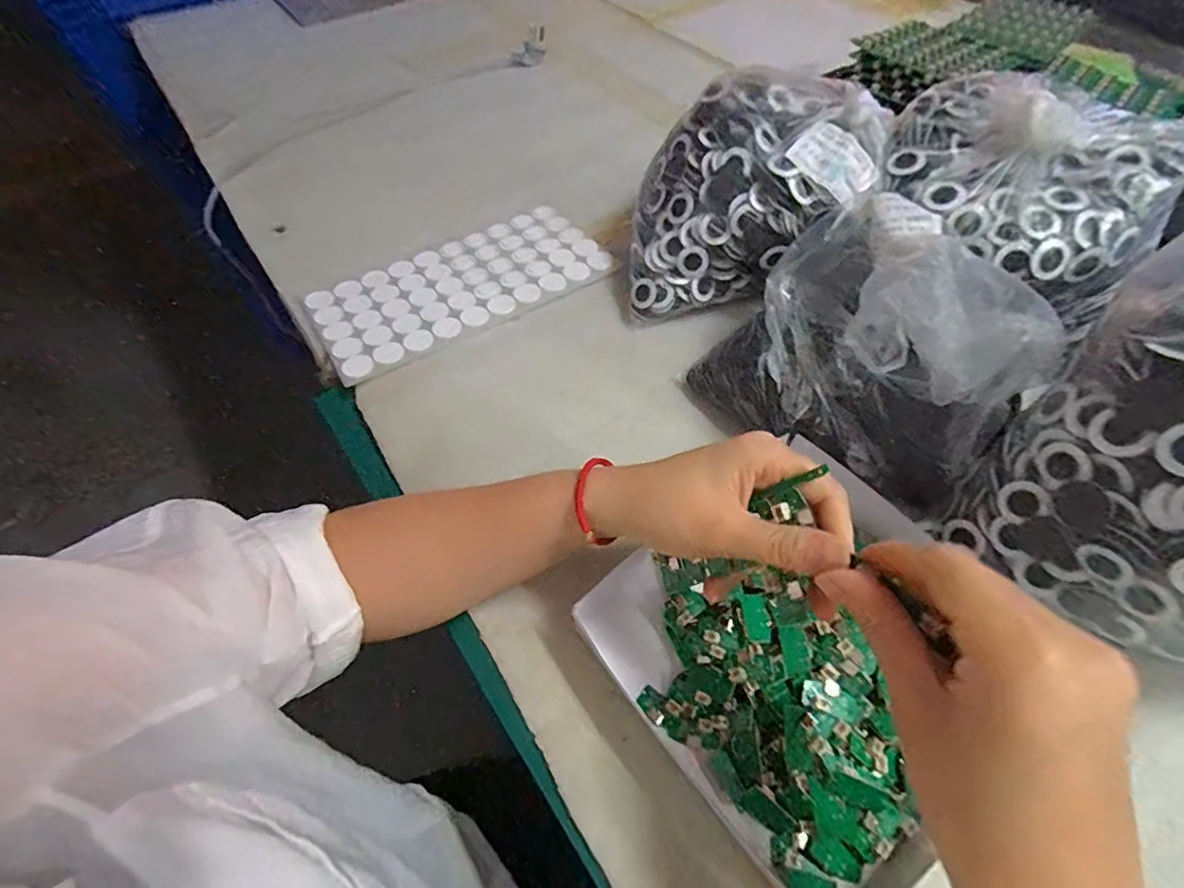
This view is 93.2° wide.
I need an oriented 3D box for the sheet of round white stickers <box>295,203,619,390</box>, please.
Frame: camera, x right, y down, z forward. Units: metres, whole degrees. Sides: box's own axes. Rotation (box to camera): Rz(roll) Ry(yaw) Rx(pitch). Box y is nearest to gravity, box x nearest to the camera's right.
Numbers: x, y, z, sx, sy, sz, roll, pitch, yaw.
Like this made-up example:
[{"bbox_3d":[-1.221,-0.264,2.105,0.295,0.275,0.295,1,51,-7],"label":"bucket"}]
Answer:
[{"bbox_3d":[-0.133,-0.164,0.569,0.290,0.007,0.150,-29,59,-18],"label":"sheet of round white stickers"}]

